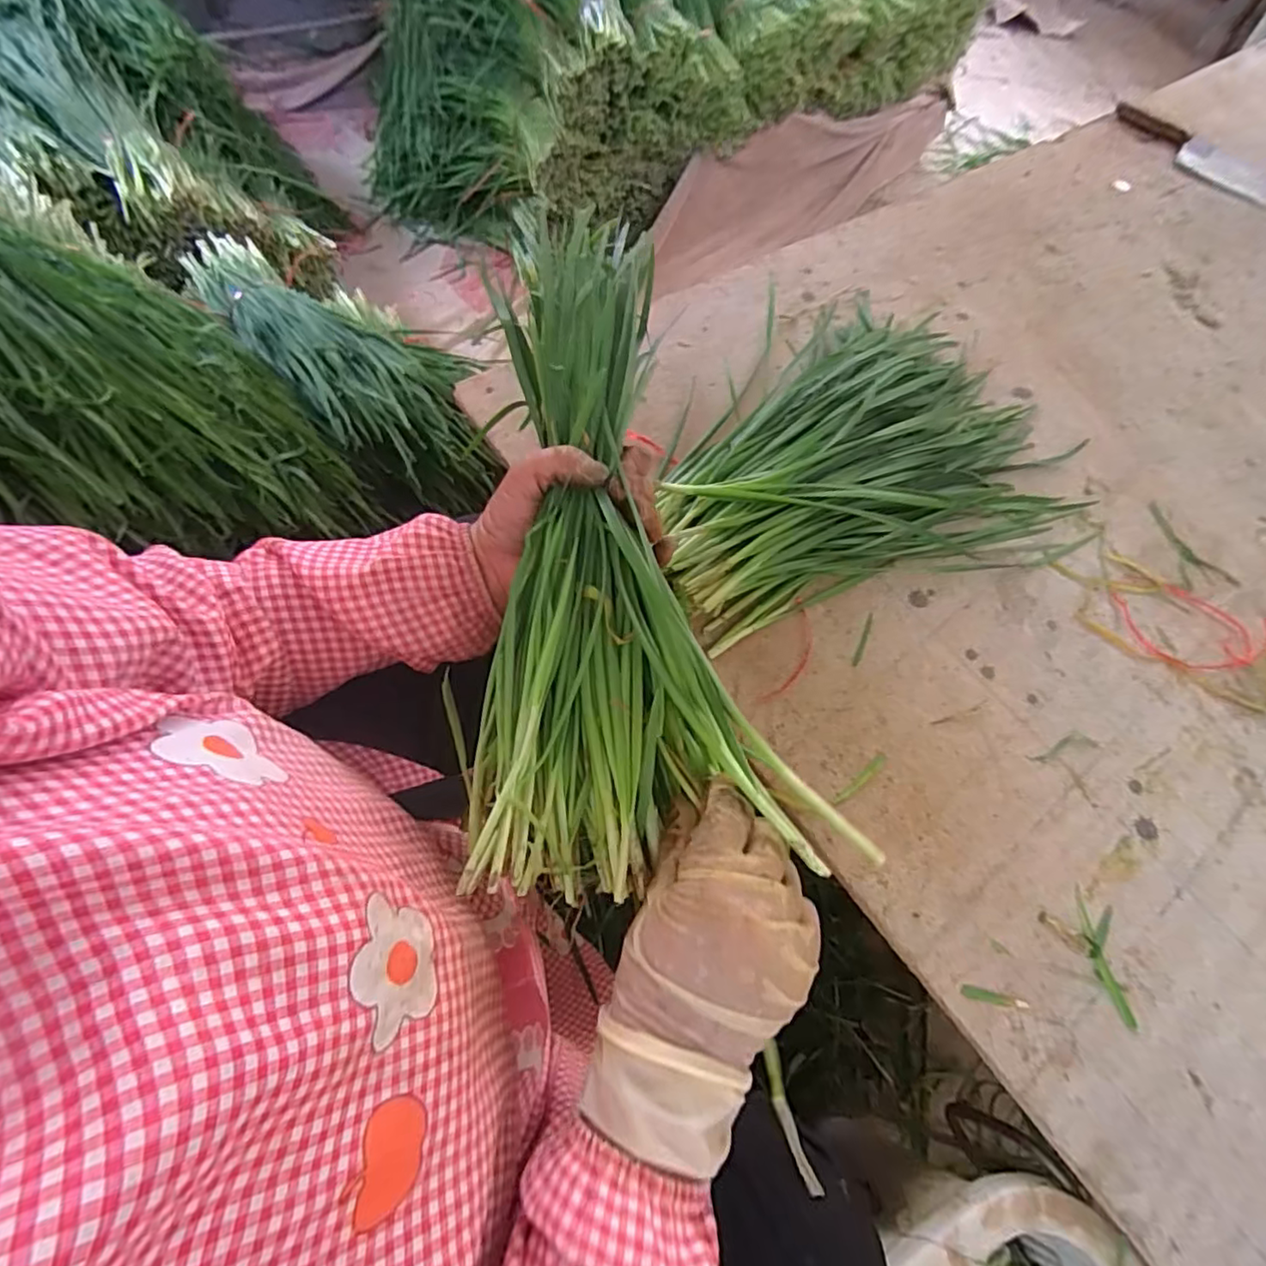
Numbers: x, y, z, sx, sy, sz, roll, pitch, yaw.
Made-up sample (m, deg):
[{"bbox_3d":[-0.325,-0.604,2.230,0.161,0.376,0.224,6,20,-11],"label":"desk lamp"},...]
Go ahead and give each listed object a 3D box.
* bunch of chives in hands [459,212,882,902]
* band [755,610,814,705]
[{"bbox_3d":[-0.012,-0.060,0.336,0.156,0.065,0.376,-4,76,-6],"label":"bunch of chives in hands"},{"bbox_3d":[0.131,0.019,0.502,0.028,0.004,0.101,26,68,1],"label":"band"}]

